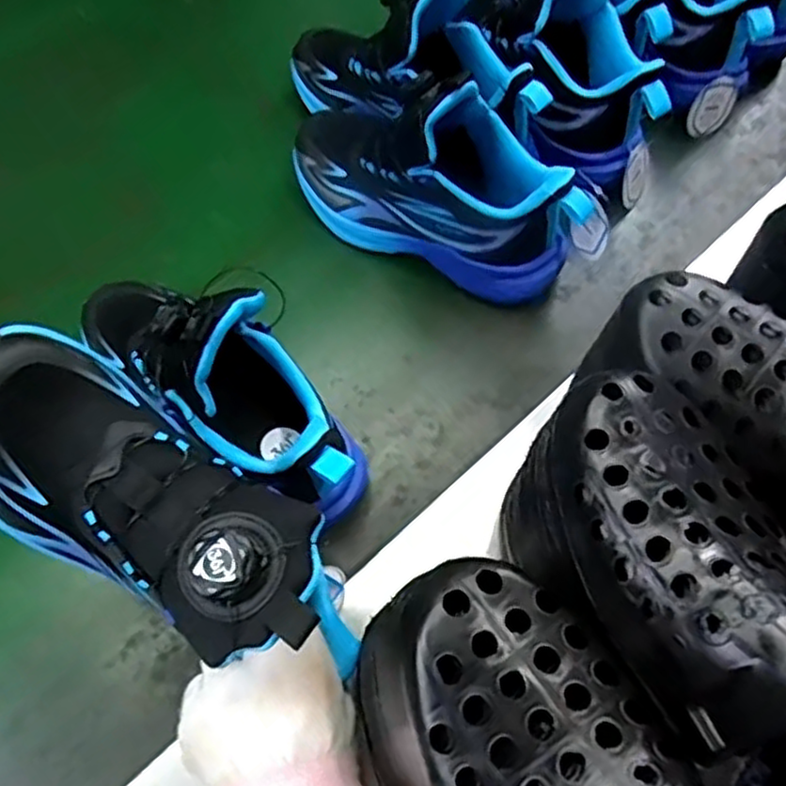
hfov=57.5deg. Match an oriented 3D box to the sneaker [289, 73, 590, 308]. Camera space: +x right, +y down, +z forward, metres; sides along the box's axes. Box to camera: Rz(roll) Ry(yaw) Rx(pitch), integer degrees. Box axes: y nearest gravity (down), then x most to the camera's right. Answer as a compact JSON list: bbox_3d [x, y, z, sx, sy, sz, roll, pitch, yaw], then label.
[{"bbox_3d":[0.026,-0.155,0.510,0.227,0.139,0.072,23,66,10],"label":"sneaker"}]

